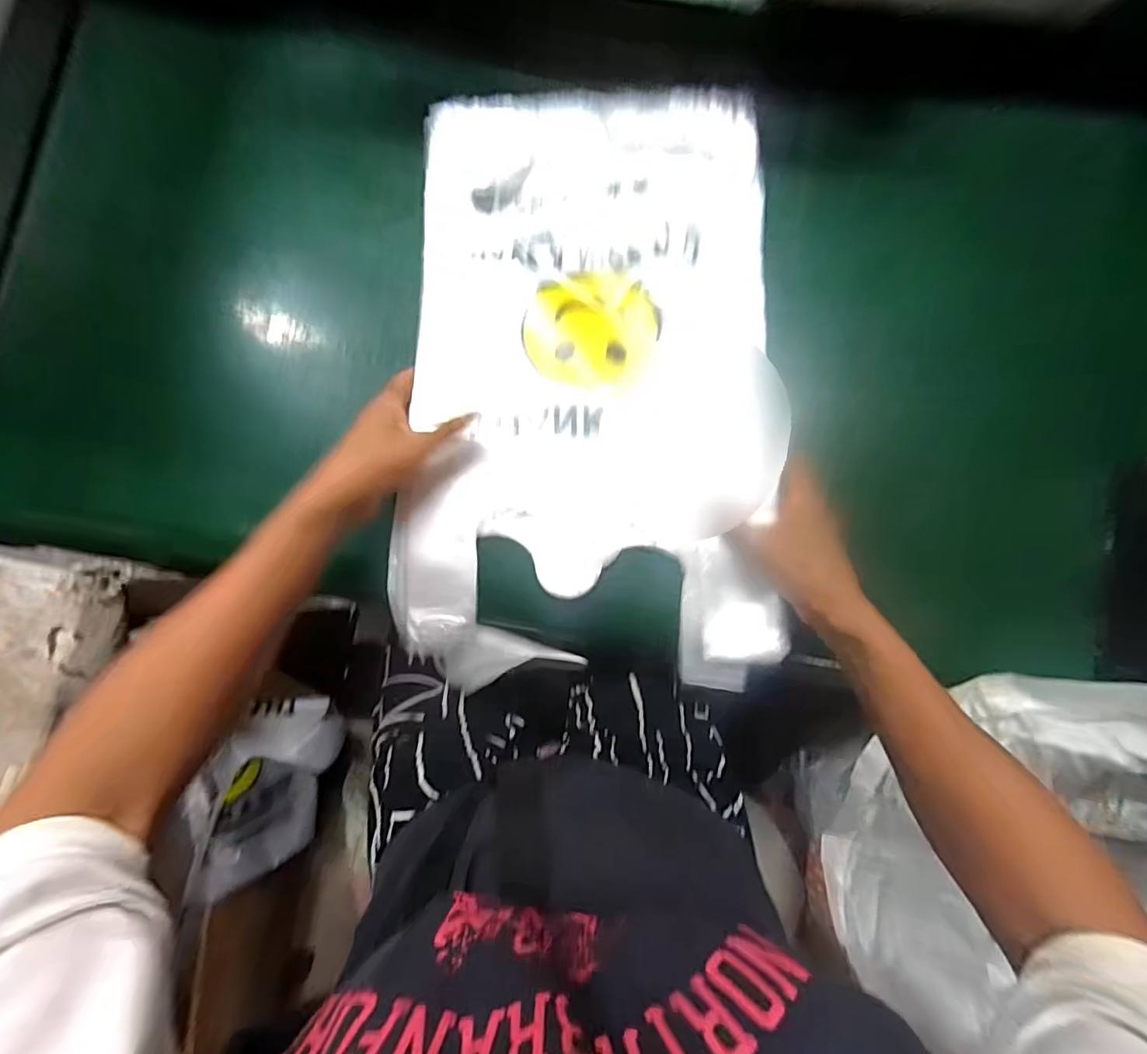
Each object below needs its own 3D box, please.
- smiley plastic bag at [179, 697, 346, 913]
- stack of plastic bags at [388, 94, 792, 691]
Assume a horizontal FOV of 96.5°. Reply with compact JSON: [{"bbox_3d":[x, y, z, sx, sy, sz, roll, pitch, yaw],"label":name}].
[{"bbox_3d":[-0.457,0.395,0.771,0.106,0.169,0.279,17,82,4],"label":"smiley plastic bag"},{"bbox_3d":[0.015,-0.117,0.445,0.305,0.060,0.486,2,85,4],"label":"stack of plastic bags"}]

